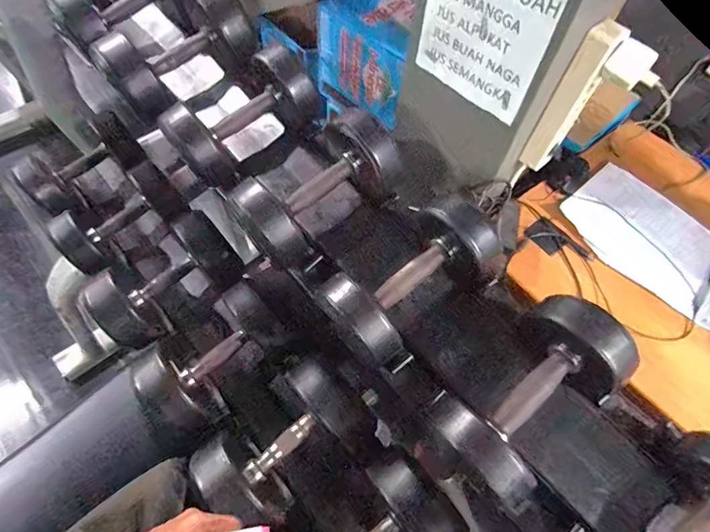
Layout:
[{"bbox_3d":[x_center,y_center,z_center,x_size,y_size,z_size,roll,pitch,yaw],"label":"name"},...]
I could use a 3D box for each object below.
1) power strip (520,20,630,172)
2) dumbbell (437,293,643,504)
[{"bbox_3d":[0.352,-0.264,0.705,0.062,0.244,0.042,-36,67,-23],"label":"power strip"},{"bbox_3d":[0.210,0.153,0.517,0.232,0.131,0.116,-34,67,-22],"label":"dumbbell"}]

